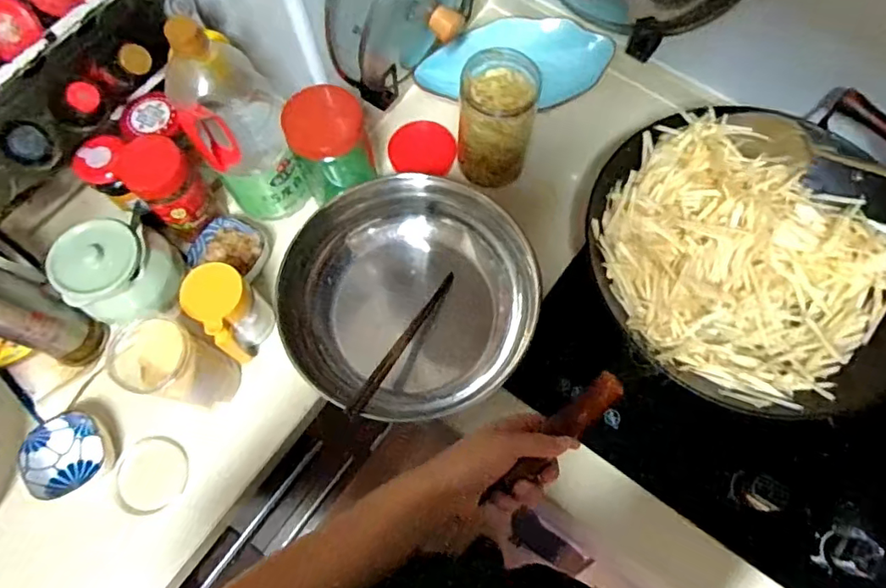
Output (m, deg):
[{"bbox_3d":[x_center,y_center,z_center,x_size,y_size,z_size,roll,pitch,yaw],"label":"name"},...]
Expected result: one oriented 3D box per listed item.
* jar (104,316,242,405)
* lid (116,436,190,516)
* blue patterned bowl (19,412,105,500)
[{"bbox_3d":[-0.301,0.084,0.635,0.084,0.131,0.074,24,72,9],"label":"jar"},{"bbox_3d":[-0.344,0.215,0.656,0.078,0.013,0.085,7,70,4],"label":"lid"},{"bbox_3d":[-0.444,0.193,0.655,0.084,0.046,0.089,0,70,1],"label":"blue patterned bowl"}]

